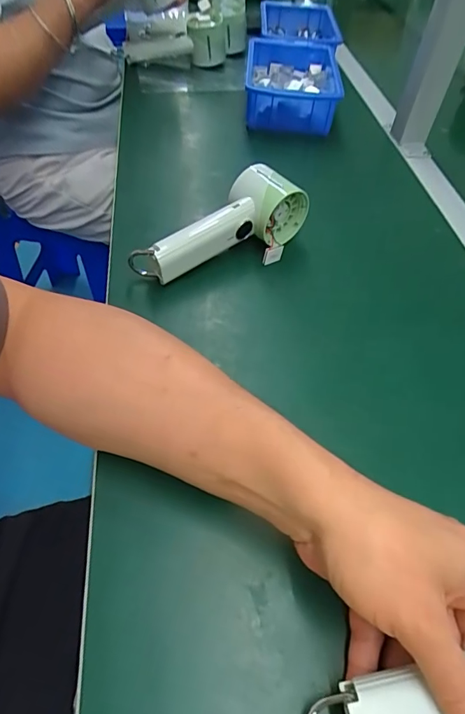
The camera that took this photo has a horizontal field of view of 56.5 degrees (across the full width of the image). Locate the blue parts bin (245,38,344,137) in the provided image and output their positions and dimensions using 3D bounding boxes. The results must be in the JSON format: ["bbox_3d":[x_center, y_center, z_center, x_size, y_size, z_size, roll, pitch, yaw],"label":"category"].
[{"bbox_3d":[0.097,-0.424,0.681,0.146,0.058,0.212,6,53,1],"label":"blue parts bin"}]

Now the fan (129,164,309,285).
[{"bbox_3d":[-0.007,-0.122,0.434,0.074,0.067,0.184,38,60,23],"label":"fan"}]

